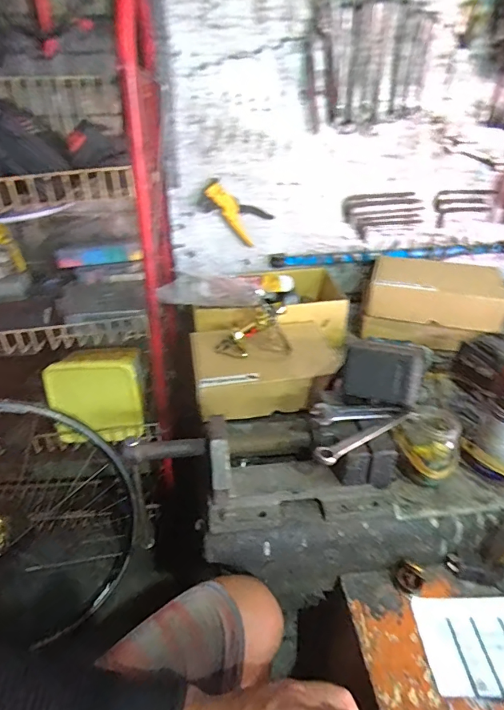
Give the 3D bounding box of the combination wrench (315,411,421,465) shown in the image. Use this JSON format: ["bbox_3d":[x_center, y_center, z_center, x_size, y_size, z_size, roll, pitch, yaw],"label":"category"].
[{"bbox_3d":[0.167,0.110,0.604,0.182,0.015,0.025,-17,36,-25],"label":"combination wrench"}]

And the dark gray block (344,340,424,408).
[{"bbox_3d":[0.205,0.025,0.677,0.109,0.075,0.101,13,13,24],"label":"dark gray block"}]

